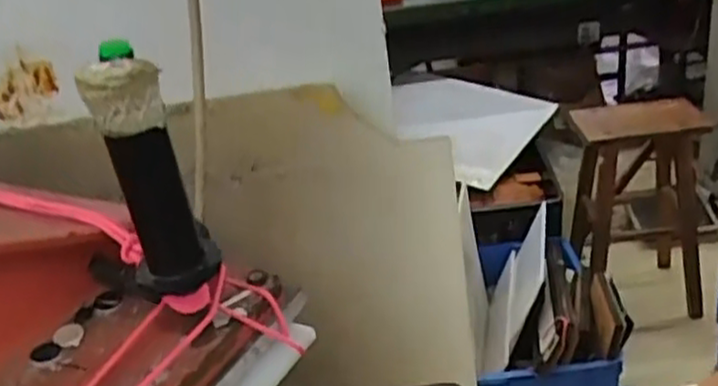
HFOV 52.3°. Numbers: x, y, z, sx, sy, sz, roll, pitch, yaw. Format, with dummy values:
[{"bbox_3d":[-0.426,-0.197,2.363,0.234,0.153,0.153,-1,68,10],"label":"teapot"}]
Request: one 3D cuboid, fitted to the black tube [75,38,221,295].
[{"bbox_3d":[-0.111,-0.011,0.393,0.041,0.140,0.034,-13,29,-10],"label":"black tube"}]

